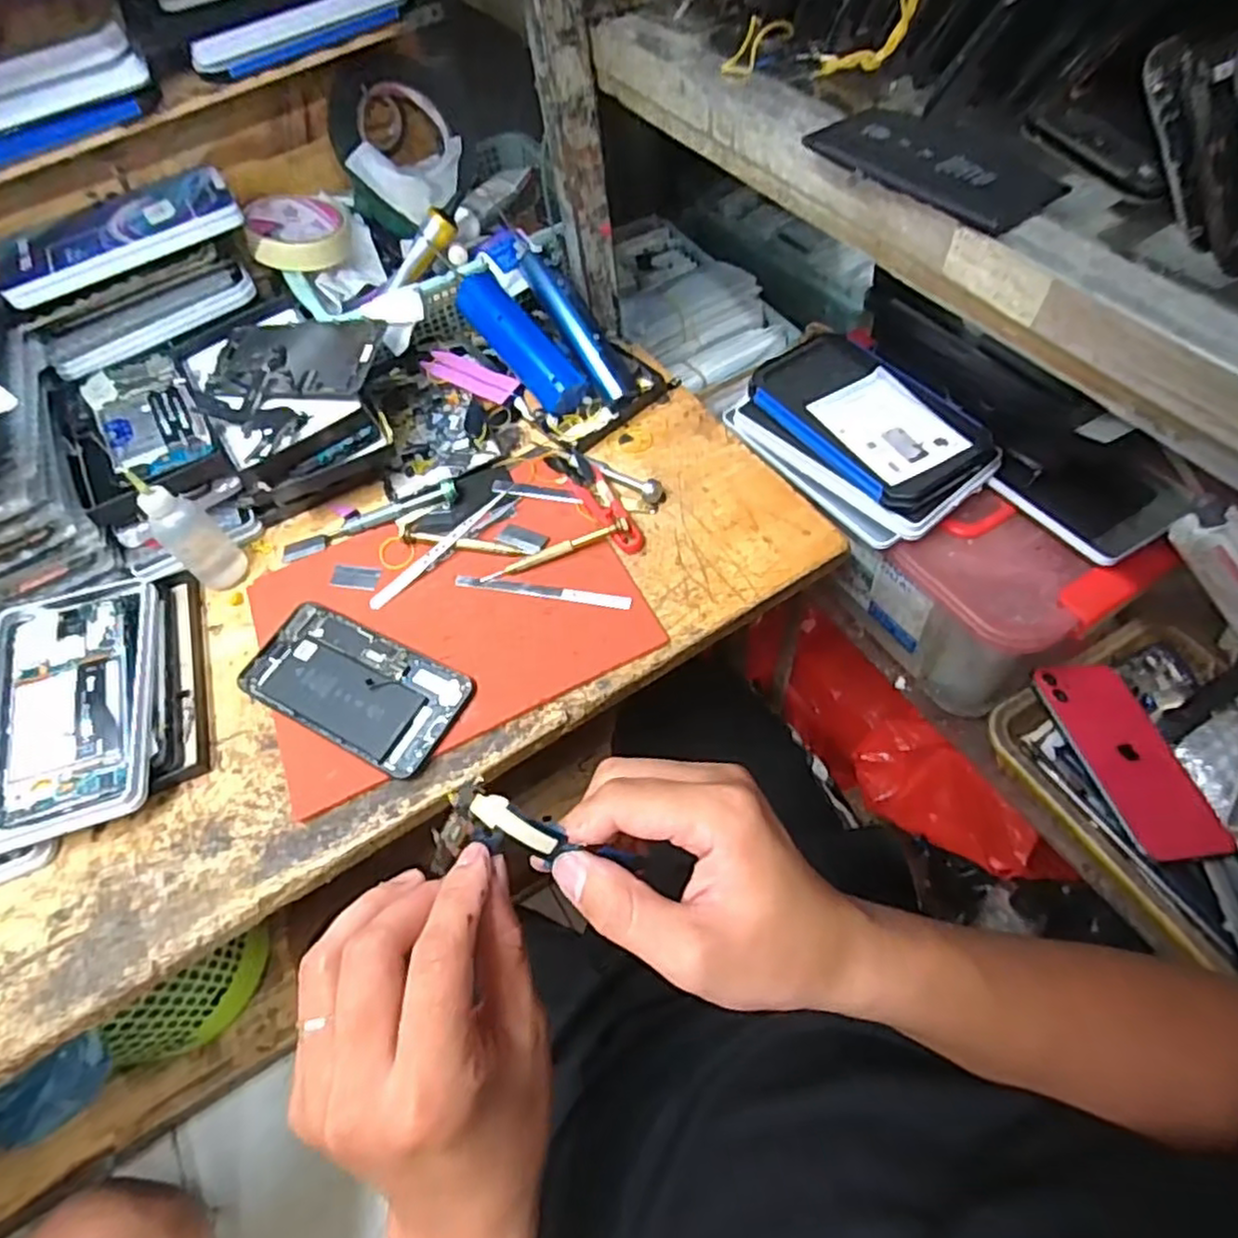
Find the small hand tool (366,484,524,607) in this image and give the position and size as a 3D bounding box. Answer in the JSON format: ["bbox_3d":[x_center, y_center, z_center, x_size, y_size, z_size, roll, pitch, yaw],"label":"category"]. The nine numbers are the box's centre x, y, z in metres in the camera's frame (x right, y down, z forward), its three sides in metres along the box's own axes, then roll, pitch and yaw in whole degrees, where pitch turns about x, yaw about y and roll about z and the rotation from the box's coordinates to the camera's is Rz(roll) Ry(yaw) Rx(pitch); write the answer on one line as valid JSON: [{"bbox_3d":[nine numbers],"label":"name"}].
[{"bbox_3d":[-0.129,-0.055,0.528,0.133,0.012,0.015,-39,62,-16],"label":"small hand tool"}]

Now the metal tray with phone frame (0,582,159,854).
[{"bbox_3d":[-0.366,0.050,0.471,0.104,0.020,0.193,-14,57,-12],"label":"metal tray with phone frame"}]

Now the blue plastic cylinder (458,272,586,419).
[{"bbox_3d":[-0.079,-0.228,0.579,0.042,0.031,0.131,-40,89,-17],"label":"blue plastic cylinder"}]

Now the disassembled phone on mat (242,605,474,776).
[{"bbox_3d":[-0.178,0.042,0.478,0.157,0.010,0.076,22,64,19],"label":"disassembled phone on mat"}]

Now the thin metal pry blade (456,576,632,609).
[{"bbox_3d":[-0.055,-0.019,0.501,0.130,0.004,0.011,8,59,13],"label":"thin metal pry blade"}]

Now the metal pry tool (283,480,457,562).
[{"bbox_3d":[-0.192,-0.074,0.552,0.145,0.013,0.018,-20,62,6],"label":"metal pry tool"}]

